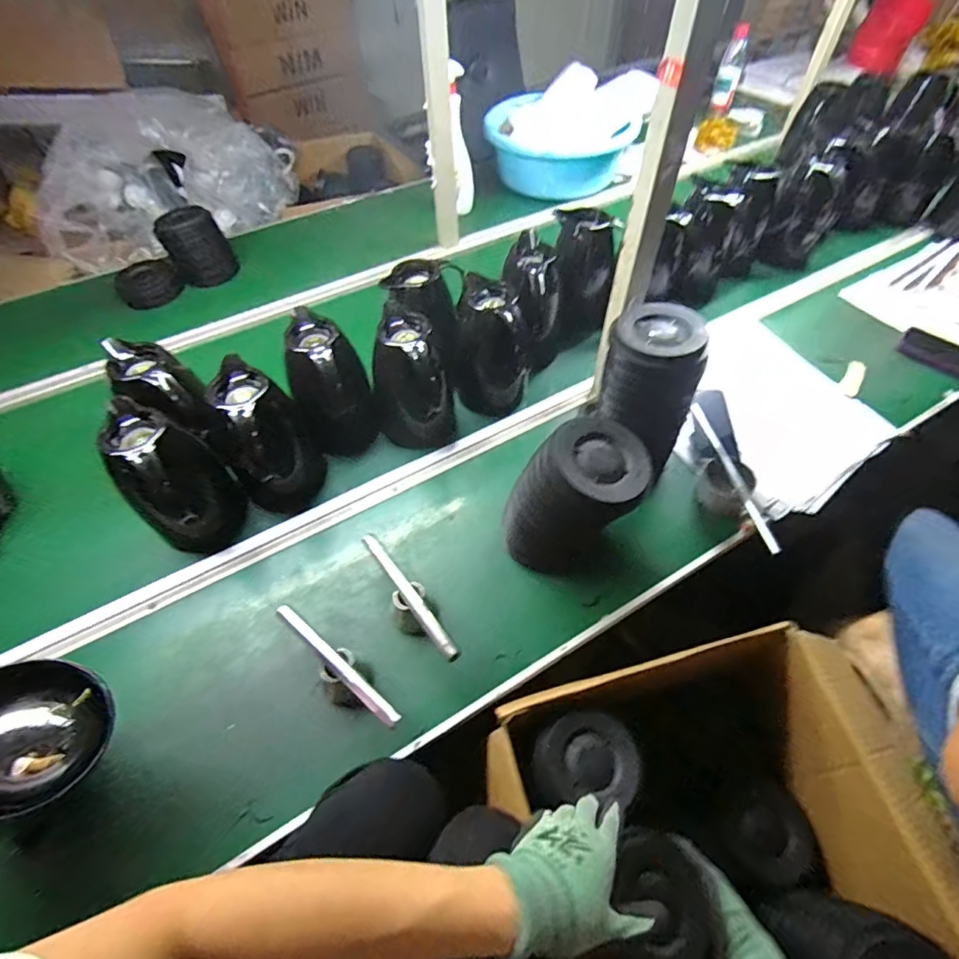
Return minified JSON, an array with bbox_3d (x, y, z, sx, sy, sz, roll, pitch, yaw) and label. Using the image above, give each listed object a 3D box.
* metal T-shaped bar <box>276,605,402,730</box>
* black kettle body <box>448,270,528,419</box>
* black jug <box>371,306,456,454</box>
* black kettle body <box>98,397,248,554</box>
[{"bbox_3d":[-0.166,0.221,0.594,0.201,0.064,0.039,36,61,23],"label":"metal T-shaped bar"},{"bbox_3d":[0.015,-0.200,0.827,0.126,0.203,0.119,-2,54,3],"label":"black kettle body"},{"bbox_3d":[-0.110,-0.158,0.819,0.124,0.228,0.109,-11,54,-7],"label":"black jug"},{"bbox_3d":[-0.418,0.013,0.703,0.134,0.226,0.129,1,54,-1],"label":"black kettle body"}]

